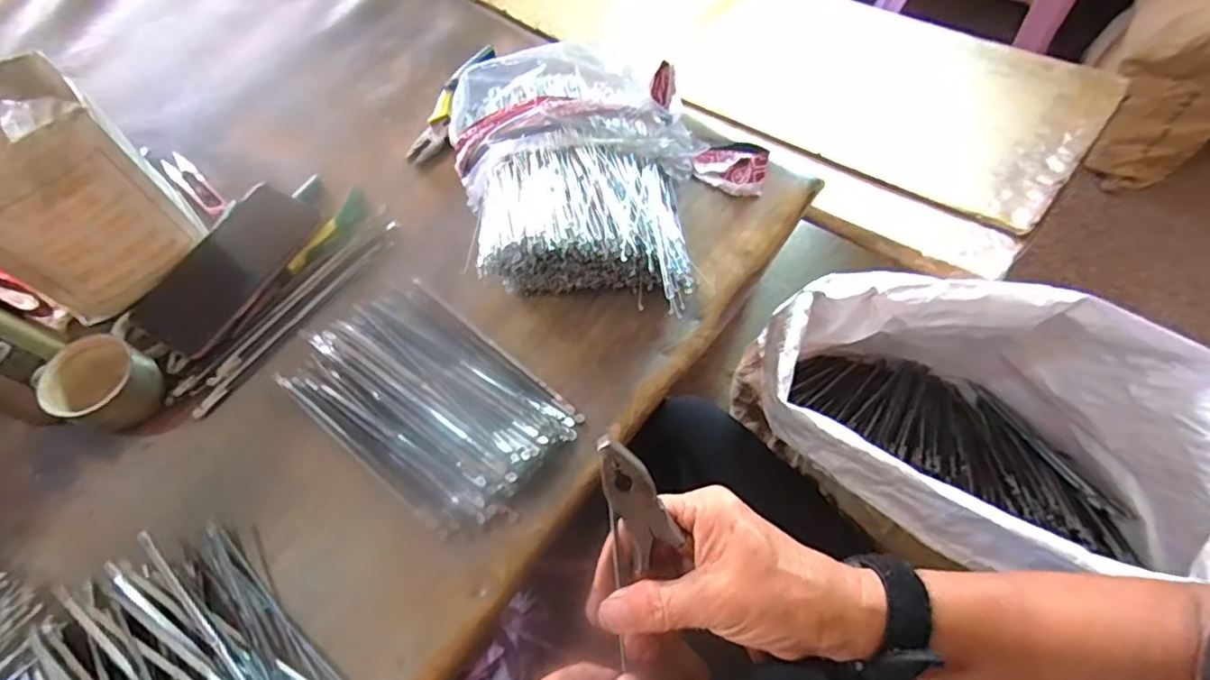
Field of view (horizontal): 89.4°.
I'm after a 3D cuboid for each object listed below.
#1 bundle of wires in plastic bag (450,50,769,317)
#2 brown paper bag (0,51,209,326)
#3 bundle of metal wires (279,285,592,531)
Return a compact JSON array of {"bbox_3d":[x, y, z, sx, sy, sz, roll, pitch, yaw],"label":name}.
[{"bbox_3d":[-0.015,-0.133,0.503,0.263,0.076,0.210,17,65,9],"label":"bundle of wires in plastic bag"},{"bbox_3d":[-0.402,-0.105,0.453,0.101,0.143,0.121,36,69,17],"label":"brown paper bag"},{"bbox_3d":[-0.131,0.039,0.449,0.206,0.040,0.127,37,69,18],"label":"bundle of metal wires"}]

